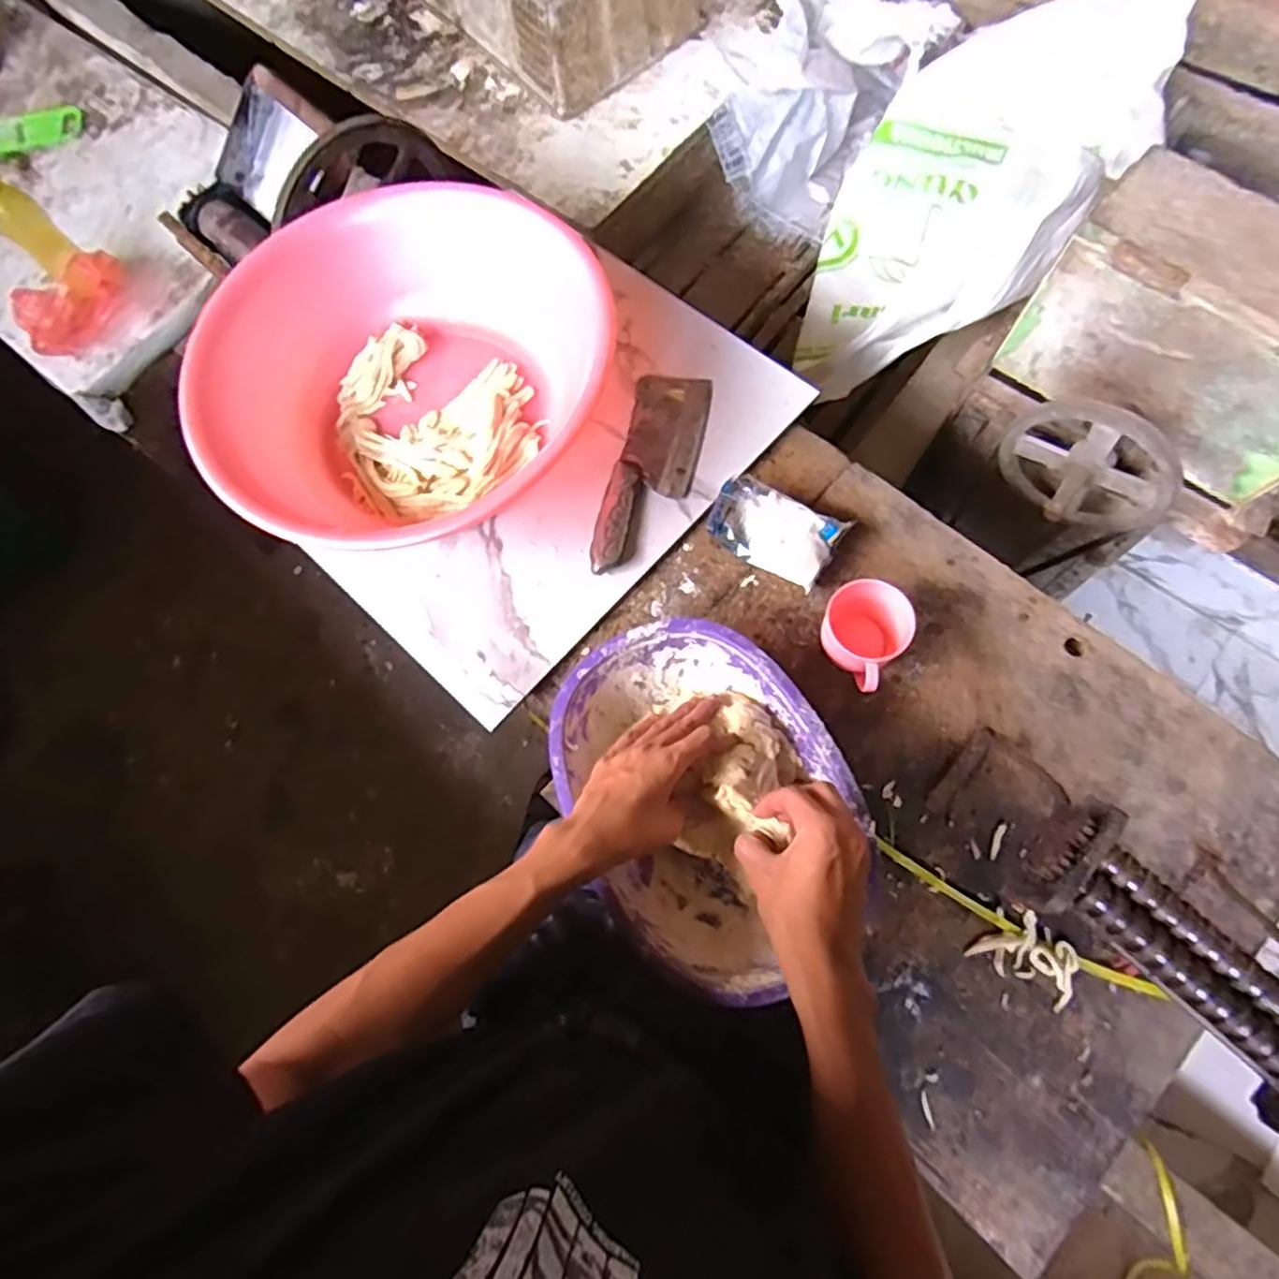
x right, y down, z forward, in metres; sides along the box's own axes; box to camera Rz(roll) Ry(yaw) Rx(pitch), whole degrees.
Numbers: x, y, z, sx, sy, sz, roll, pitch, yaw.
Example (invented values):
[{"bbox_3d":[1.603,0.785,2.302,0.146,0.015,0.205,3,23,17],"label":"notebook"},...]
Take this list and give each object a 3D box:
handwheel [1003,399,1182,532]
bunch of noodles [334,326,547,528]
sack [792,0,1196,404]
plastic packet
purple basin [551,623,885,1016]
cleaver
[{"bbox_3d":[0.539,-0.188,0.856,0.207,0.170,0.094,34,75,11],"label":"handwheel"},{"bbox_3d":[-0.222,-0.243,0.760,0.206,0.037,0.240,-15,72,-5],"label":"bunch of noodles"},{"bbox_3d":[0.503,-0.718,1.049,0.364,0.241,0.752,39,76,12],"label":"sack"},{"bbox_3d":[0.133,-0.112,0.697,0.129,0.033,0.078,35,75,11],"label":"plastic packet"},{"bbox_3d":[0.054,0.126,0.590,0.208,0.093,0.291,-29,74,-9],"label":"purple basin"},{"bbox_3d":[0.015,-0.178,0.728,0.081,0.017,0.244,13,72,5],"label":"cleaver"}]

